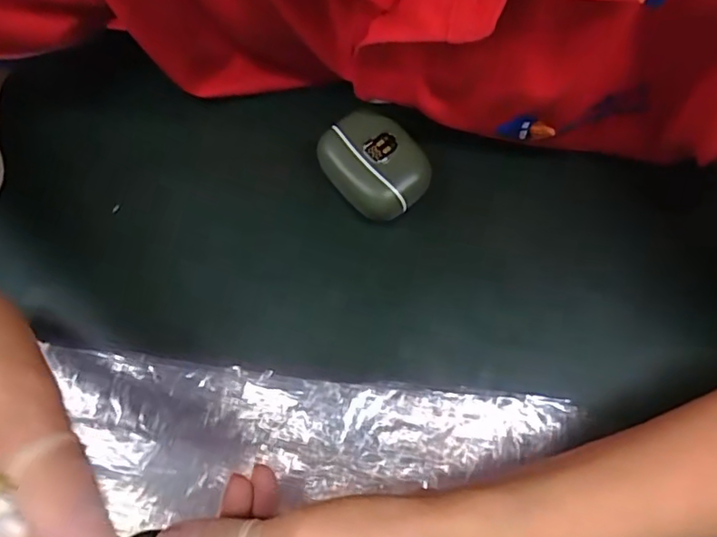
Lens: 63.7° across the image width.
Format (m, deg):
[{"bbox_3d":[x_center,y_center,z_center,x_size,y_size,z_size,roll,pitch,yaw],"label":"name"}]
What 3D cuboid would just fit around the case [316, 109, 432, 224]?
[{"bbox_3d":[0.008,-0.053,0.308,0.042,0.028,0.059,-44,76,-13],"label":"case"}]

